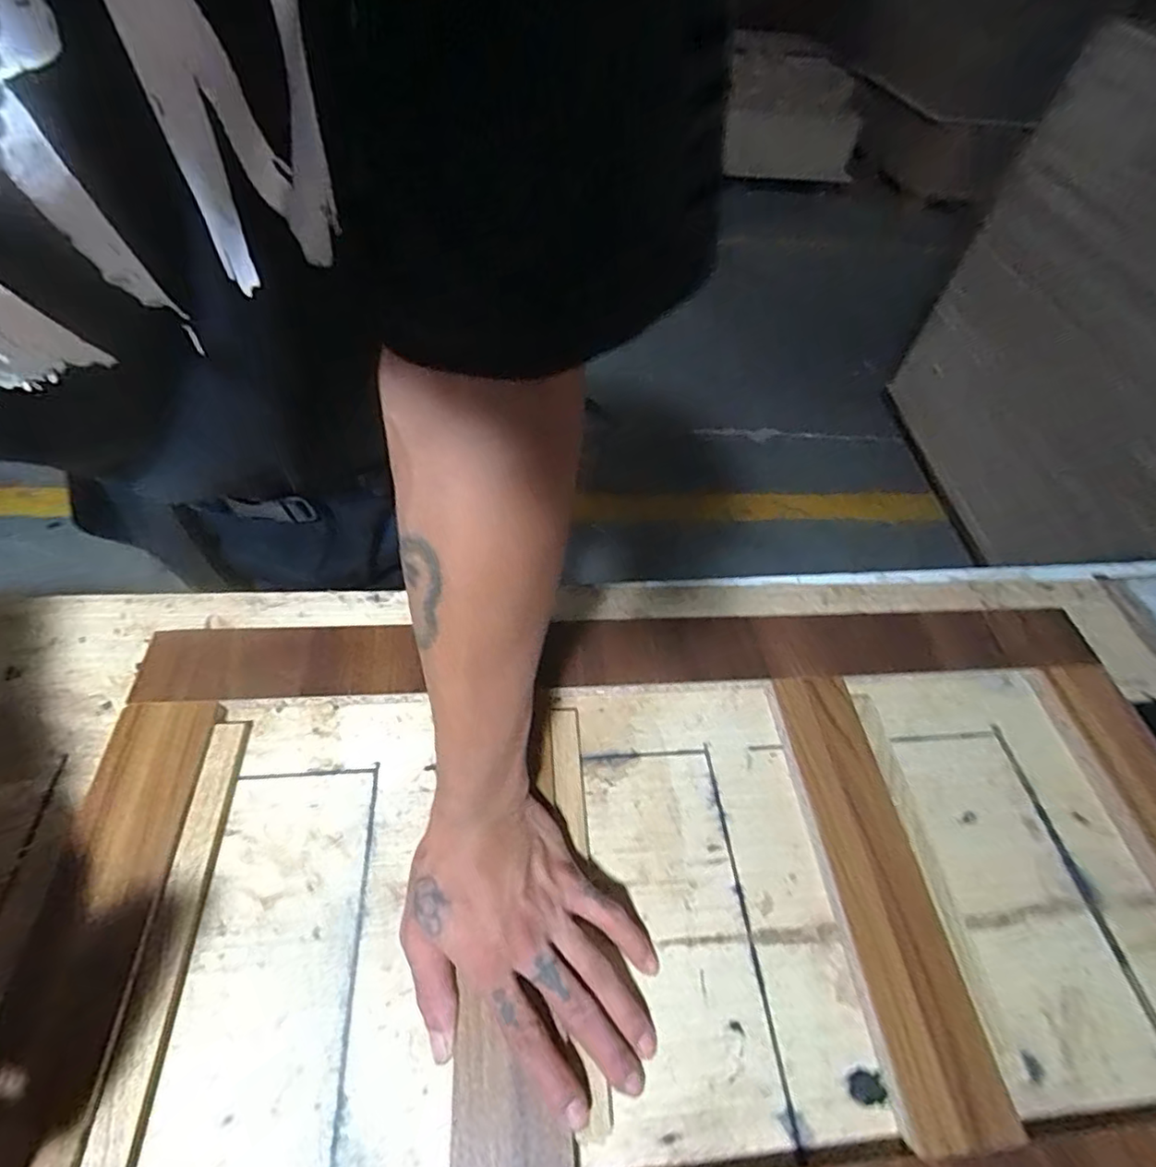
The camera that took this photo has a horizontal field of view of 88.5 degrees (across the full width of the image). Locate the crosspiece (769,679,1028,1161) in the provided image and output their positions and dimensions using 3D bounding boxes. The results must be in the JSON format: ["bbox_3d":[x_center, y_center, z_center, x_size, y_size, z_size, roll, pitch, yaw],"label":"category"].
[{"bbox_3d":[0.192,0.185,0.386,0.063,0.018,0.263,-1,53,-6],"label":"crosspiece"}]

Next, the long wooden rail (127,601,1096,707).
[{"bbox_3d":[0.062,0.050,0.475,0.737,0.019,0.076,-2,53,-7],"label":"long wooden rail"}]

